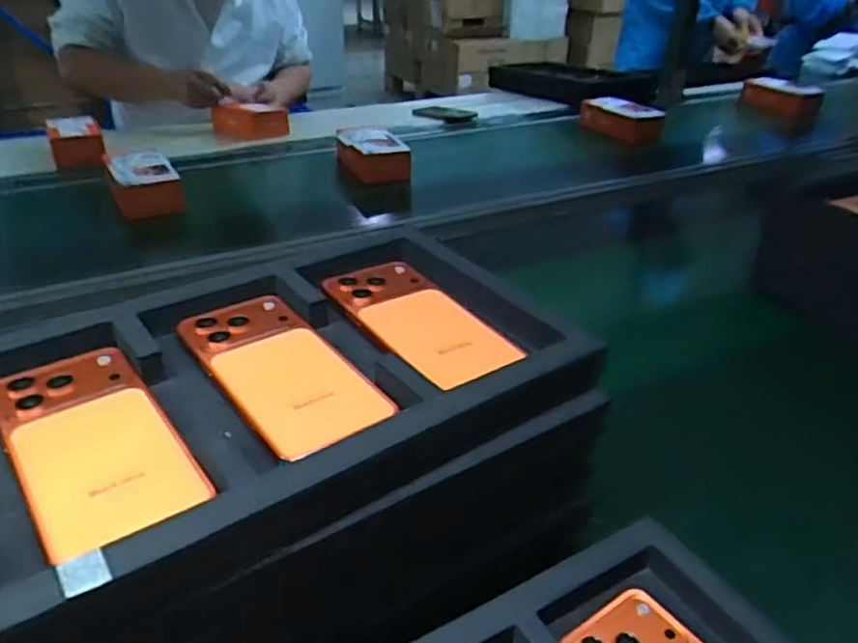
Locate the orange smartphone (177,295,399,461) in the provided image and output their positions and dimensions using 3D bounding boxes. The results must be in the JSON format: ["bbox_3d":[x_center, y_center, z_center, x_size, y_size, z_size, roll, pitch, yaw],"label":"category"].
[{"bbox_3d":[-0.091,0.027,0.431,0.076,0.008,0.162,-20,37,-32],"label":"orange smartphone"}]

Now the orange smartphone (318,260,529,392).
[{"bbox_3d":[-0.006,-0.003,0.483,0.078,0.009,0.162,-18,36,-29],"label":"orange smartphone"}]

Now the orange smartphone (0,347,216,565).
[{"bbox_3d":[-0.178,0.061,0.366,0.074,0.011,0.167,-20,37,-32],"label":"orange smartphone"}]

